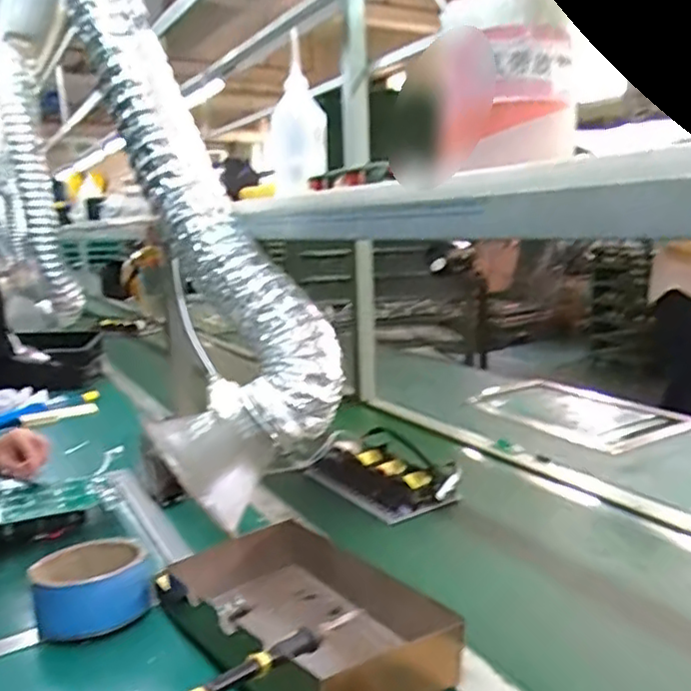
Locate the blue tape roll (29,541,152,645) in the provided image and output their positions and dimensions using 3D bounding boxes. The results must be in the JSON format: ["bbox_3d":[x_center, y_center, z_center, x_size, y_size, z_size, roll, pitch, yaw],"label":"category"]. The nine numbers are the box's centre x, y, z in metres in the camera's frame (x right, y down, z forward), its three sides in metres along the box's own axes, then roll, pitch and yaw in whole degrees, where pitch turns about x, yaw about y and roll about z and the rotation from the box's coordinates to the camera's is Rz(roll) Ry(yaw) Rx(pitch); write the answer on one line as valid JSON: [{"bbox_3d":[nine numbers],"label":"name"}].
[{"bbox_3d":[-0.286,0.274,0.728,0.120,0.068,0.119,-9,12,-29],"label":"blue tape roll"}]

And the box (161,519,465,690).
[{"bbox_3d":[-0.041,0.270,0.633,0.169,0.078,0.308,-11,13,-36],"label":"box"}]

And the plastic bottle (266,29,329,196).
[{"bbox_3d":[-0.065,-0.303,0.855,0.080,0.192,0.076,-3,11,-3],"label":"plastic bottle"}]

